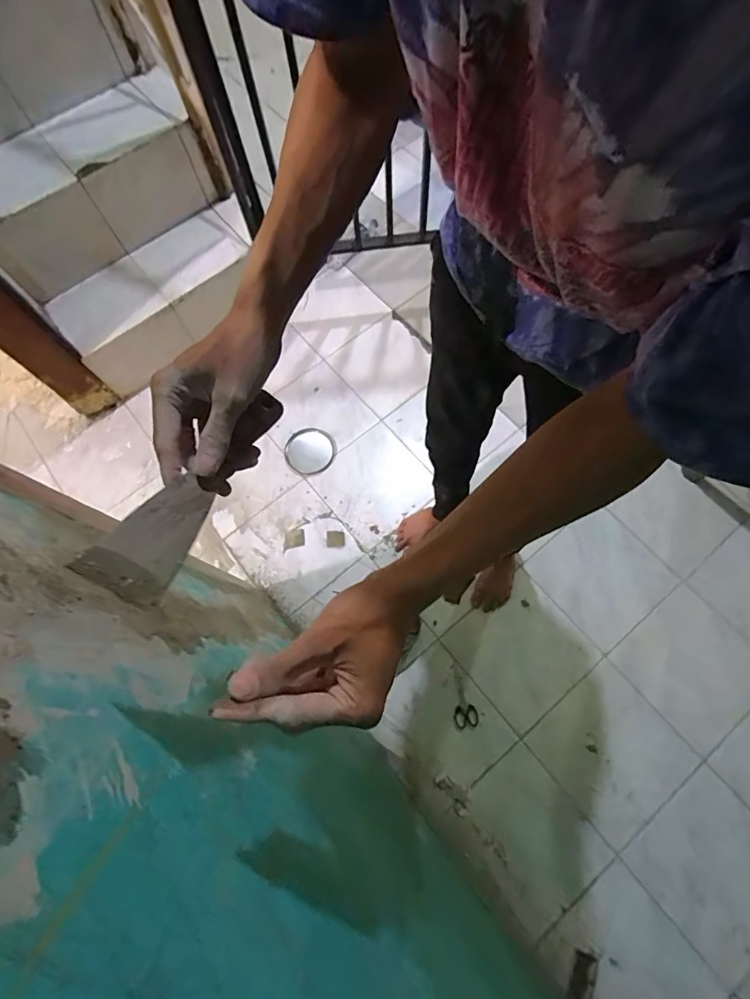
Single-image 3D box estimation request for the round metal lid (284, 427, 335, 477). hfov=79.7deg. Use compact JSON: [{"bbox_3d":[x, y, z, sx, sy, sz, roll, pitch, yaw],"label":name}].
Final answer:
[{"bbox_3d":[-0.199,-0.147,1.377,0.144,0.004,0.147,1,77,-5],"label":"round metal lid"}]

